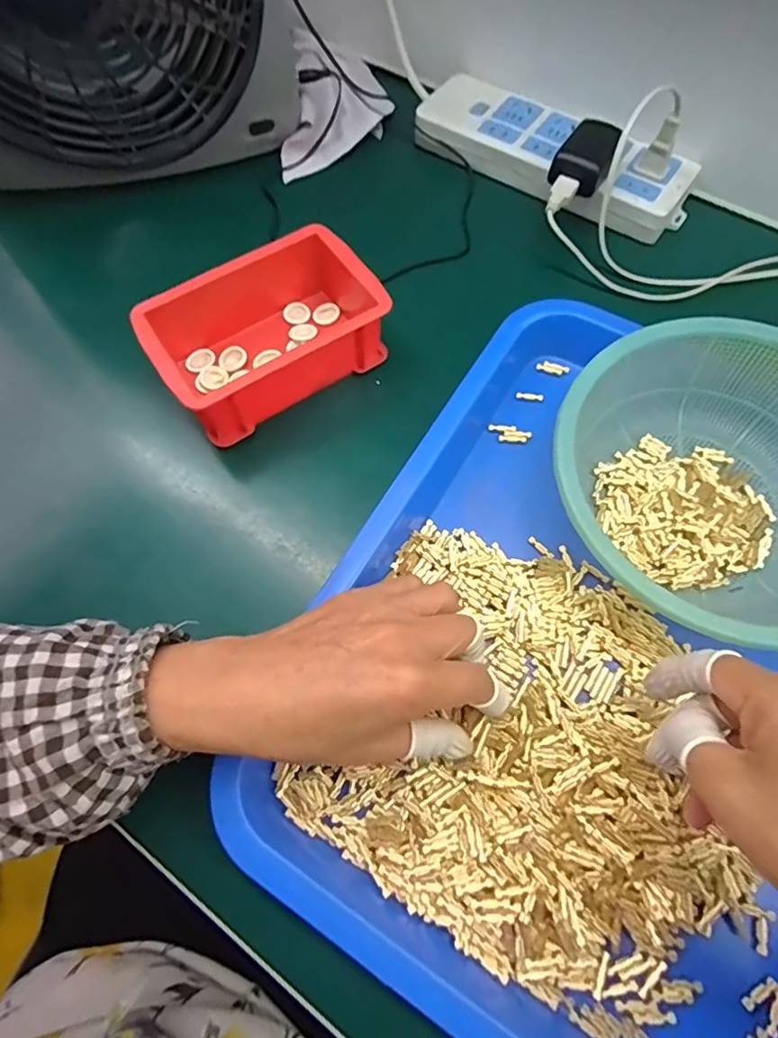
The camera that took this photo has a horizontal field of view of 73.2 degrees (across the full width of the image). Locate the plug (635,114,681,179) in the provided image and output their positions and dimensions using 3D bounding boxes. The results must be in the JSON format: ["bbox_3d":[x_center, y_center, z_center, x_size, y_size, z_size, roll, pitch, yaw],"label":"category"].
[{"bbox_3d":[0.208,-0.283,0.399,0.022,0.038,0.016,19,68,8],"label":"plug"}]

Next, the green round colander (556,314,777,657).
[{"bbox_3d":[0.192,-0.024,0.301,0.177,0.064,0.179,0,67,0],"label":"green round colander"}]

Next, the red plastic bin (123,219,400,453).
[{"bbox_3d":[-0.082,-0.127,0.364,0.152,0.058,0.096,-33,71,-13],"label":"red plastic bin"}]

